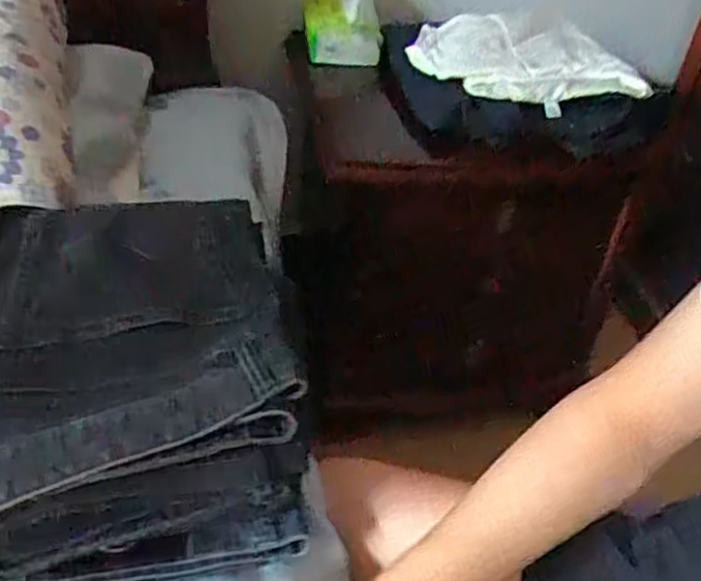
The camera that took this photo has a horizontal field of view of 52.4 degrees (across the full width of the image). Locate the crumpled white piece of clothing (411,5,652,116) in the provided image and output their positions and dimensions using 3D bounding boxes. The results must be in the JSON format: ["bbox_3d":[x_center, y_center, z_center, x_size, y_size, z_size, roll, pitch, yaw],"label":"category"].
[{"bbox_3d":[0.229,-0.317,0.955,0.264,0.052,0.226,-4,41,-13],"label":"crumpled white piece of clothing"}]

